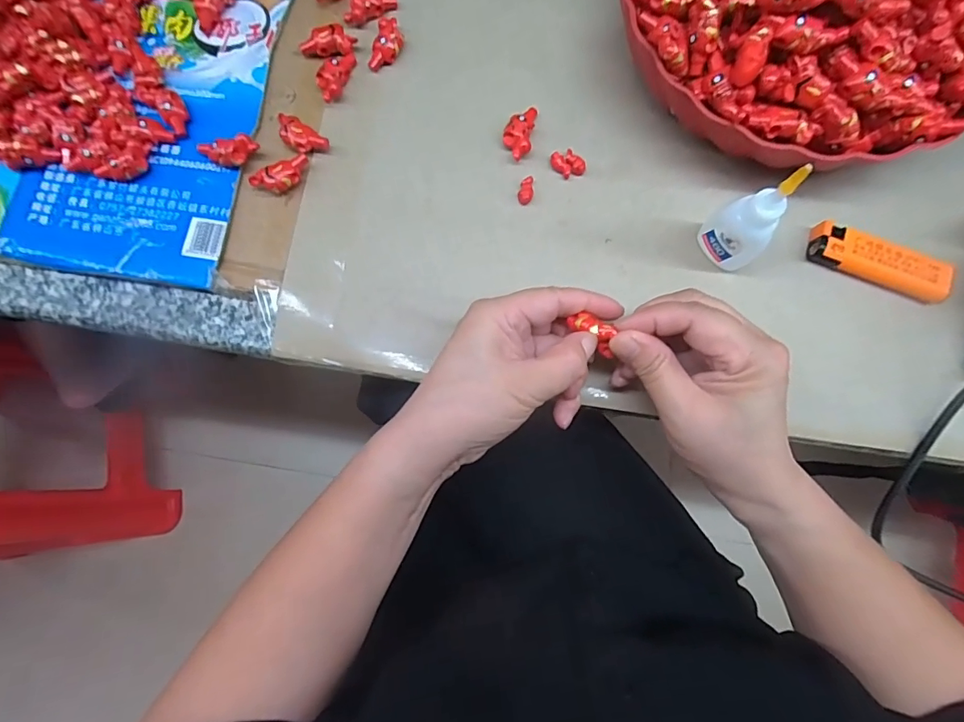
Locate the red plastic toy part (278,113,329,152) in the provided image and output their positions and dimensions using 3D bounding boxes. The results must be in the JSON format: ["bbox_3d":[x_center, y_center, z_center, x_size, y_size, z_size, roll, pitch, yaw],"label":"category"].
[{"bbox_3d":[-0.120,-0.147,0.311,0.036,0.013,0.018,35,81,6],"label":"red plastic toy part"}]

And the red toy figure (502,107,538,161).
[{"bbox_3d":[0.024,-0.151,0.307,0.019,0.012,0.039,11,80,2],"label":"red toy figure"}]

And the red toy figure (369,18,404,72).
[{"bbox_3d":[-0.065,-0.217,0.323,0.019,0.011,0.034,16,80,3],"label":"red toy figure"}]

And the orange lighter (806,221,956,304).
[{"bbox_3d":[0.237,-0.058,0.282,0.079,0.014,0.024,20,80,5],"label":"orange lighter"}]

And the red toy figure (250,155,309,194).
[{"bbox_3d":[-0.129,-0.119,0.305,0.038,0.014,0.015,-23,80,-4],"label":"red toy figure"}]

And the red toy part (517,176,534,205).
[{"bbox_3d":[0.029,-0.110,0.303,0.010,0.005,0.018,15,80,3],"label":"red toy part"}]

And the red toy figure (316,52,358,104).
[{"bbox_3d":[-0.100,-0.194,0.319,0.018,0.015,0.040,14,80,3],"label":"red toy figure"}]

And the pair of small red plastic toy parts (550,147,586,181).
[{"bbox_3d":[0.056,-0.129,0.306,0.017,0.006,0.021,-41,82,-7],"label":"pair of small red plastic toy parts"}]

